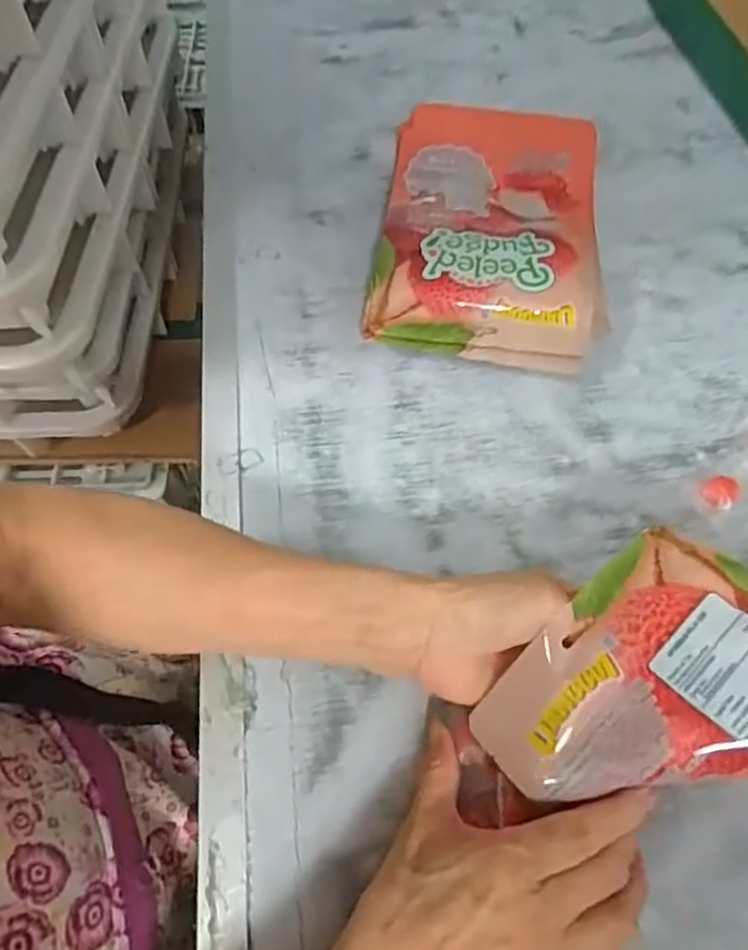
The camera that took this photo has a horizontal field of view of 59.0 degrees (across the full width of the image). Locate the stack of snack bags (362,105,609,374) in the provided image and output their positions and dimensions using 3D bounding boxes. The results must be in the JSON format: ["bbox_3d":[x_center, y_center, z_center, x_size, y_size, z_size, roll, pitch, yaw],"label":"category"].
[{"bbox_3d":[0.092,-0.200,0.522,0.164,0.032,0.259,7,63,5],"label":"stack of snack bags"}]

